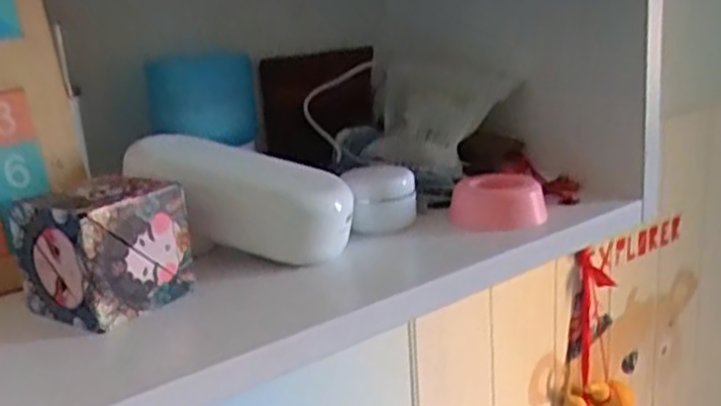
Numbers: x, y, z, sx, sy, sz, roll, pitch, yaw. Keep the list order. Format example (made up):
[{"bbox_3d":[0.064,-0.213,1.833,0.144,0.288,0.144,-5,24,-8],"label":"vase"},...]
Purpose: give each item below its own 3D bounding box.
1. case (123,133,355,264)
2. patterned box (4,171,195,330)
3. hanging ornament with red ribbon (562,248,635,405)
[{"bbox_3d":[-0.072,-0.002,0.441,0.136,0.054,0.041,20,20,14],"label":"case"},{"bbox_3d":[-0.130,0.022,0.383,0.056,0.060,0.065,7,17,36],"label":"patterned box"},{"bbox_3d":[0.308,0.186,0.964,0.063,0.226,0.095,6,17,33],"label":"hanging ornament with red ribbon"}]

